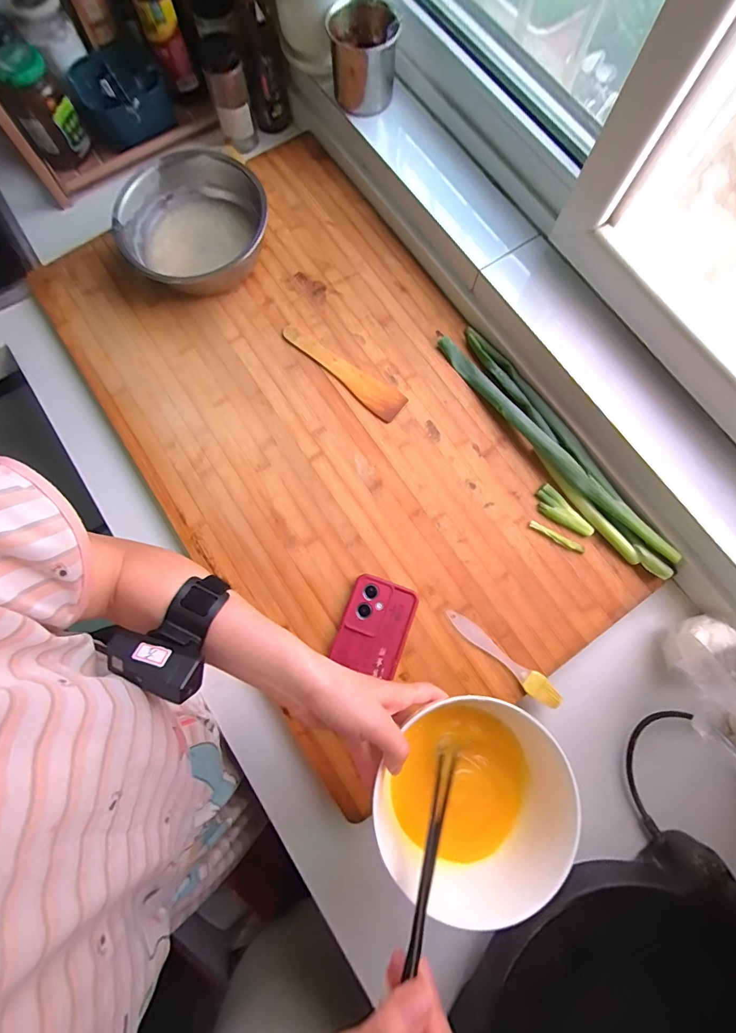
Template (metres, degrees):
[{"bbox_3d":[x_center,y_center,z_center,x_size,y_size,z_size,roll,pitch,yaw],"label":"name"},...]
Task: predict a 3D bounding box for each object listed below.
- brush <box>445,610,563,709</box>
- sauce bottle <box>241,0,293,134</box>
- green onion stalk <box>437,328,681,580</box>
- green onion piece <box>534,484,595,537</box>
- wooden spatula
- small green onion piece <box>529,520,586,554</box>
[{"bbox_3d":[0.158,0.164,0.480,0.156,0.008,0.026,41,80,9],"label":"brush"},{"bbox_3d":[-0.140,-0.615,0.539,0.057,0.179,0.061,-9,77,-2],"label":"sauce bottle"},{"bbox_3d":[0.243,-0.098,0.531,0.069,0.031,0.393,-35,80,-7],"label":"green onion stalk"},{"bbox_3d":[0.245,-0.003,0.520,0.031,0.009,0.082,-40,80,-9],"label":"green onion piece"},{"bbox_3d":[-0.033,-0.203,0.558,0.193,0.005,0.045,41,80,9],"label":"wooden spatula"},{"bbox_3d":[0.238,0.027,0.516,0.073,0.004,0.011,27,78,6],"label":"small green onion piece"}]

